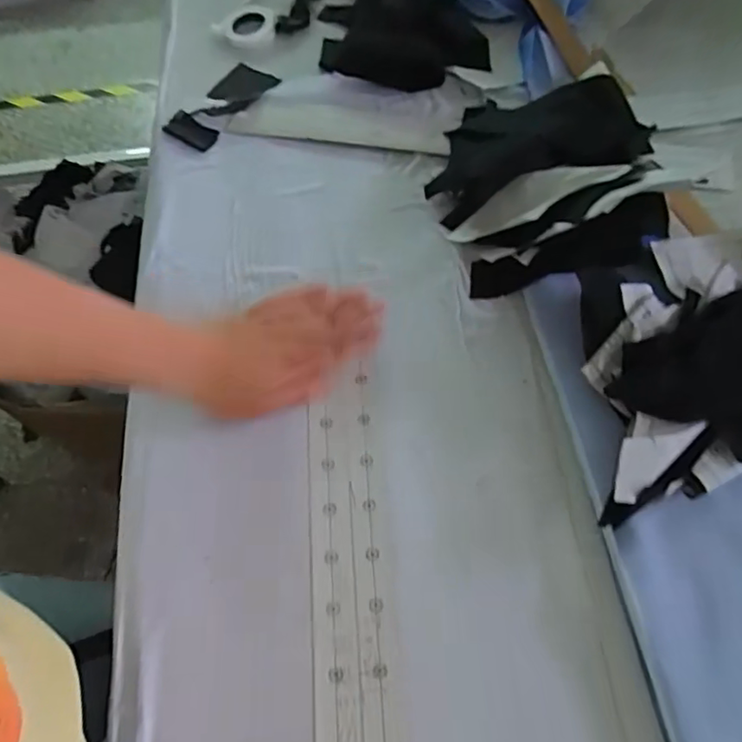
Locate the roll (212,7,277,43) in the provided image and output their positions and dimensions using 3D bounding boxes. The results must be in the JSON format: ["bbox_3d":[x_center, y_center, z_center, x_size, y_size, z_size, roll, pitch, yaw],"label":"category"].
[{"bbox_3d":[-0.136,-0.393,0.656,0.061,0.009,0.059,-2,64,5],"label":"roll"}]

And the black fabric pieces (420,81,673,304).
[{"bbox_3d":[0.156,-0.168,0.492,0.191,0.080,0.218,-9,64,1],"label":"black fabric pieces"}]

